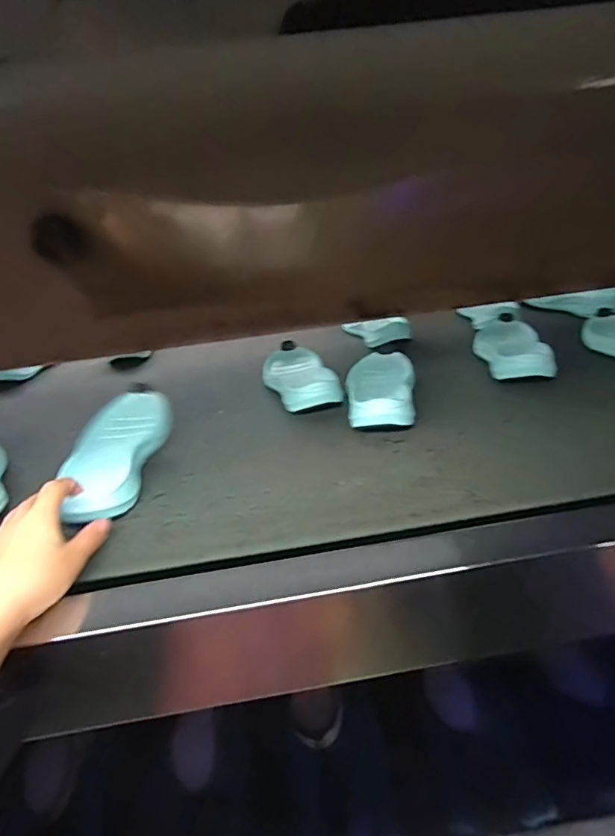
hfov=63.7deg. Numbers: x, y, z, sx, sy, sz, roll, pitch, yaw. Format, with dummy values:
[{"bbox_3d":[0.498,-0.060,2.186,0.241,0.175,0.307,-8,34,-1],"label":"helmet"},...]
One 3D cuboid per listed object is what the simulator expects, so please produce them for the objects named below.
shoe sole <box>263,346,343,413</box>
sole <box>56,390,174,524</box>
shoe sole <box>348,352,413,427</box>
[{"bbox_3d":[-0.014,-0.059,0.683,0.085,0.030,0.188,-10,27,-9],"label":"shoe sole"},{"bbox_3d":[-0.200,0.036,0.518,0.083,0.040,0.208,-7,33,1],"label":"sole"},{"bbox_3d":[0.091,-0.043,0.617,0.080,0.038,0.199,0,27,11],"label":"shoe sole"}]

